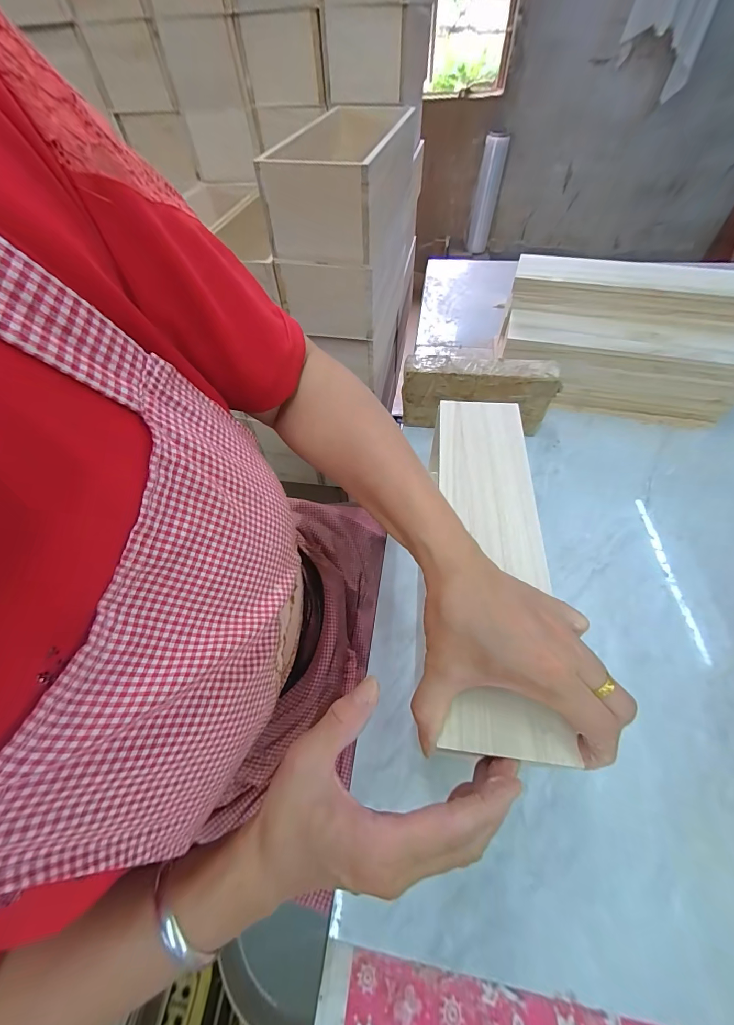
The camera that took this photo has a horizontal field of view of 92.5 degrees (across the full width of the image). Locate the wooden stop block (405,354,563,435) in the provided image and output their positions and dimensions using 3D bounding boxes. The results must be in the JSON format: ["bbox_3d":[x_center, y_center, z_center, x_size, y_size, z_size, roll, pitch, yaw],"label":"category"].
[{"bbox_3d":[0.158,-0.172,0.523,0.207,0.105,0.045,5,56,7],"label":"wooden stop block"}]

